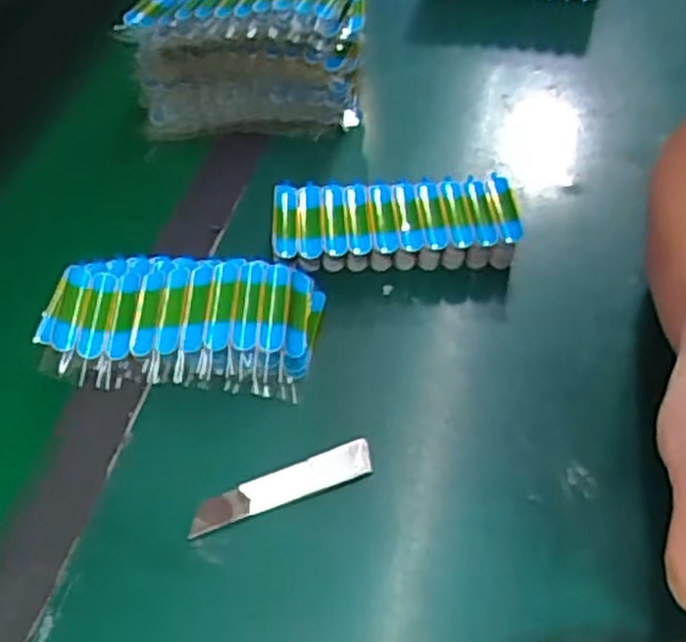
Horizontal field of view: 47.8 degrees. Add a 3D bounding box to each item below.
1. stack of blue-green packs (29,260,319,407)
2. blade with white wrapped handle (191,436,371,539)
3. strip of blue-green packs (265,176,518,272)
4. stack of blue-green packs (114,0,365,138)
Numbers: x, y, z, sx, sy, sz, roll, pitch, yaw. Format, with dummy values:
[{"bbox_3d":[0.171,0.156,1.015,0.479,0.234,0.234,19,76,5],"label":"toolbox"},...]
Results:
[{"bbox_3d":[-0.099,-0.001,0.465,0.162,0.027,0.087,2,49,5],"label":"stack of blue-green packs"},{"bbox_3d":[-0.032,0.085,0.403,0.098,0.004,0.020,-18,51,-12],"label":"blade with white wrapped handle"},{"bbox_3d":[0.034,-0.062,0.511,0.155,0.038,0.067,-3,49,0],"label":"strip of blue-green packs"},{"bbox_3d":[-0.073,-0.202,0.601,0.177,0.101,0.078,1,49,4],"label":"stack of blue-green packs"}]

